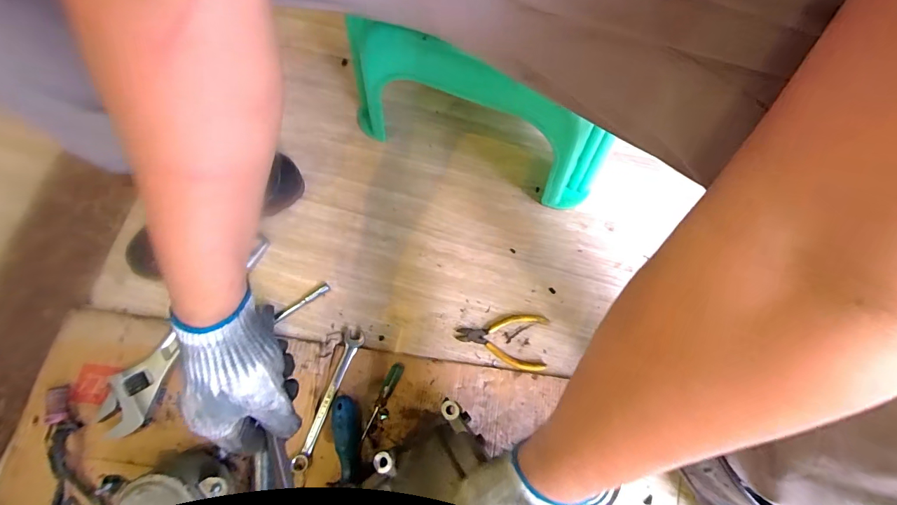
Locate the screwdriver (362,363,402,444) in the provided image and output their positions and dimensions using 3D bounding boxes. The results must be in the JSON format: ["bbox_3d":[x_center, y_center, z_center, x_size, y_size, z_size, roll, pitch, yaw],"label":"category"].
[{"bbox_3d":[-0.080,0.177,0.483,0.016,0.016,0.093,24,73,7],"label":"screwdriver"}]

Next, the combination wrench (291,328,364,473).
[{"bbox_3d":[-0.144,0.174,0.484,0.024,0.012,0.168,18,72,5],"label":"combination wrench"}]

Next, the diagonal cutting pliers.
[{"bbox_3d":[0.067,0.112,0.512,0.112,0.009,0.067,3,72,0],"label":"diagonal cutting pliers"}]

